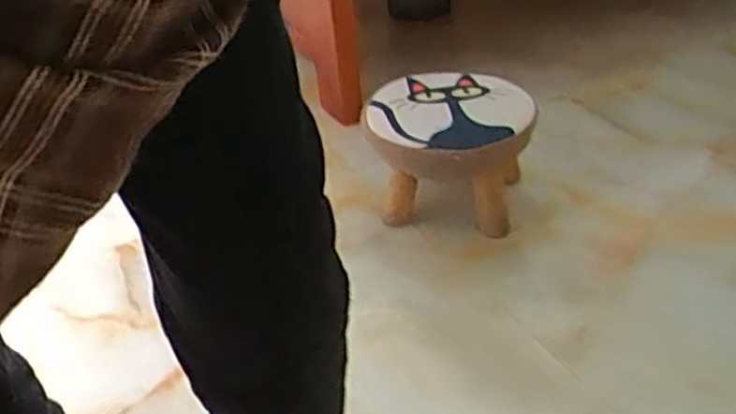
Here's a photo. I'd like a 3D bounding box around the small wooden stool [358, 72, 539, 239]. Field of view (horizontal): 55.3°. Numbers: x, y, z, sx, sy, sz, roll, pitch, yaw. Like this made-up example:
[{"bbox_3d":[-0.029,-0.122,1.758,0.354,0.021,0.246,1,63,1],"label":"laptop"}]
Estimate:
[{"bbox_3d":[0.139,-0.075,1.134,0.233,0.217,0.254,-11,34,-7],"label":"small wooden stool"}]

